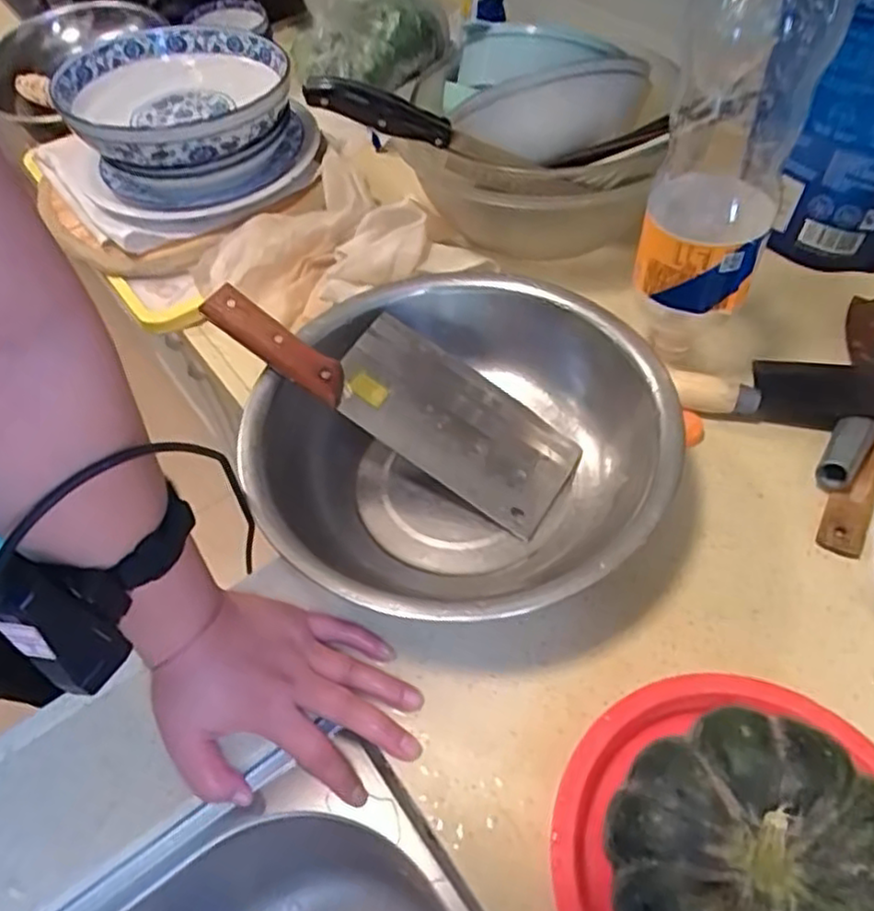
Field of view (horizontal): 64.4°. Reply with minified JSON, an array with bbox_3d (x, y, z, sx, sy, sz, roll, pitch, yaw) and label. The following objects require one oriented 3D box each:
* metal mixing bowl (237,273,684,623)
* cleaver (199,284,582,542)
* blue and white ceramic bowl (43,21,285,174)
[{"bbox_3d":[0.016,-0.006,0.502,0.283,0.081,0.283,-2,54,3],"label":"metal mixing bowl"},{"bbox_3d":[-0.031,-0.049,0.519,0.283,0.020,0.100,29,58,-4],"label":"cleaver"},{"bbox_3d":[-0.259,-0.363,0.707,0.208,0.047,0.230,-11,52,-2],"label":"blue and white ceramic bowl"}]

